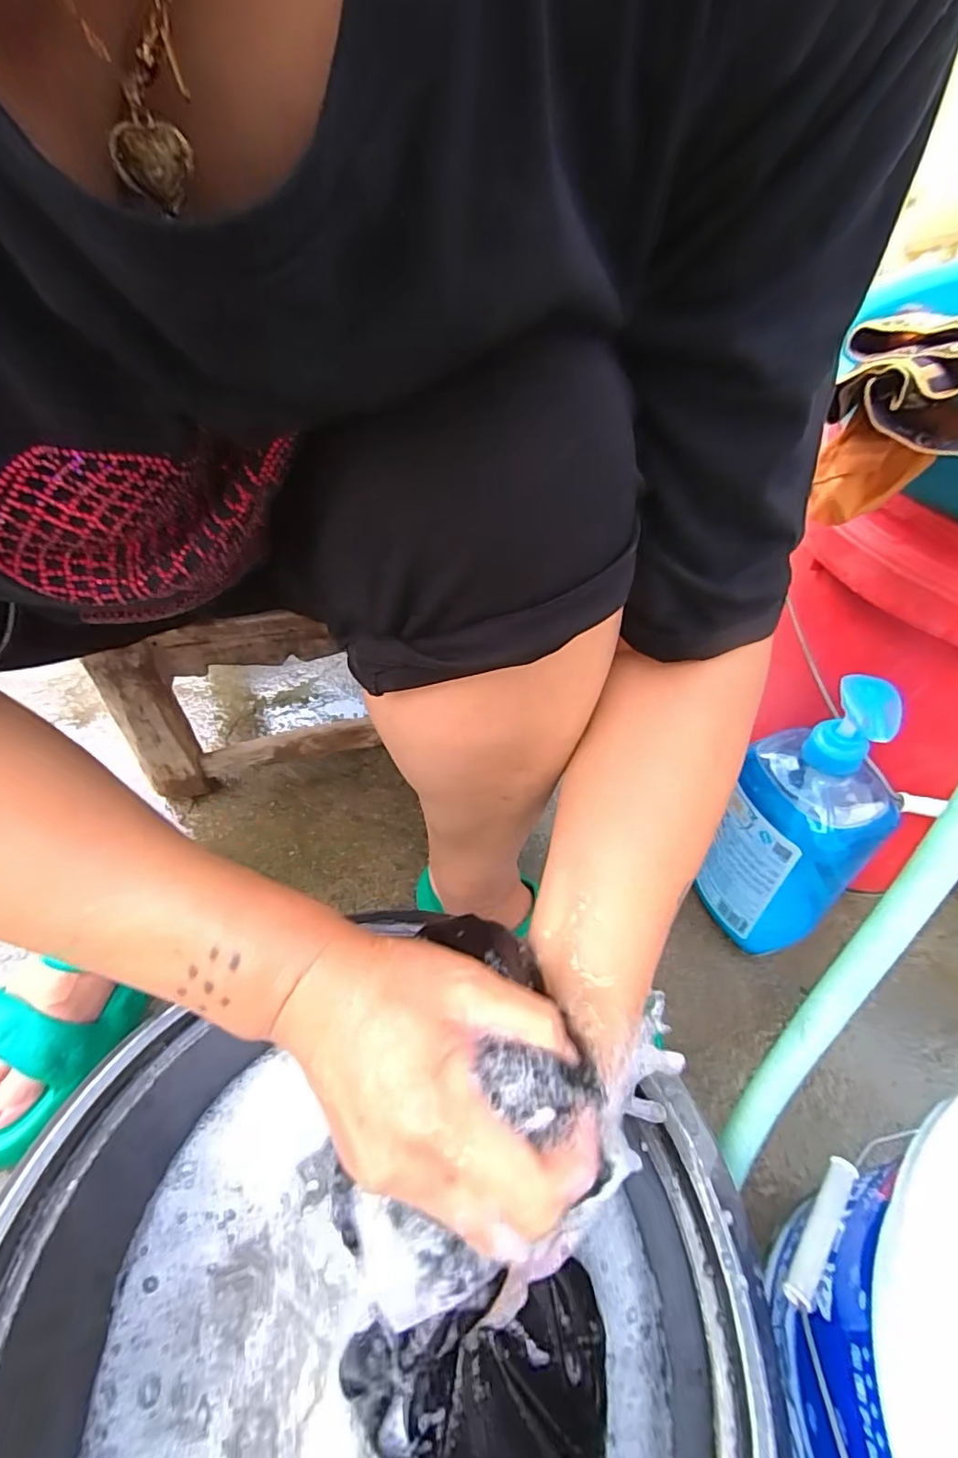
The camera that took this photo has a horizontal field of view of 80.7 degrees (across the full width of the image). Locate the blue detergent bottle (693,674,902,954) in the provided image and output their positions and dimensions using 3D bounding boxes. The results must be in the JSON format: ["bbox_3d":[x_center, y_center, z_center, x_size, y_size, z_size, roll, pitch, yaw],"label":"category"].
[{"bbox_3d":[0.259,0.082,0.460,0.092,0.303,0.091,-23,51,-19],"label":"blue detergent bottle"}]

